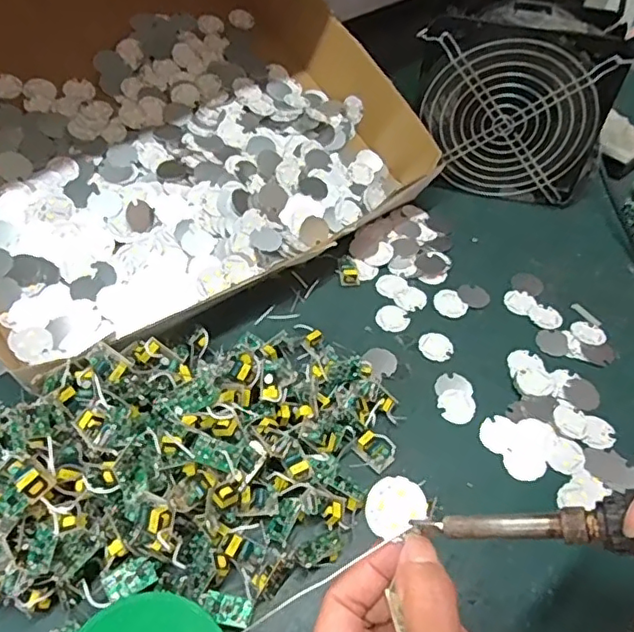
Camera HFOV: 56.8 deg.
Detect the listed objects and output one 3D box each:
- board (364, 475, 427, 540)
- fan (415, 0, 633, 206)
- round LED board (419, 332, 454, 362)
[{"bbox_3d":[0.031,0.076,0.236,0.025,0.004,0.020,-25,77,-14],"label":"board"},{"bbox_3d":[0.164,-0.177,0.495,0.154,0.153,0.052,13,51,6],"label":"fan"},{"bbox_3d":[0.087,0.021,0.424,0.024,0.004,0.023,2,51,-3],"label":"round LED board"}]

